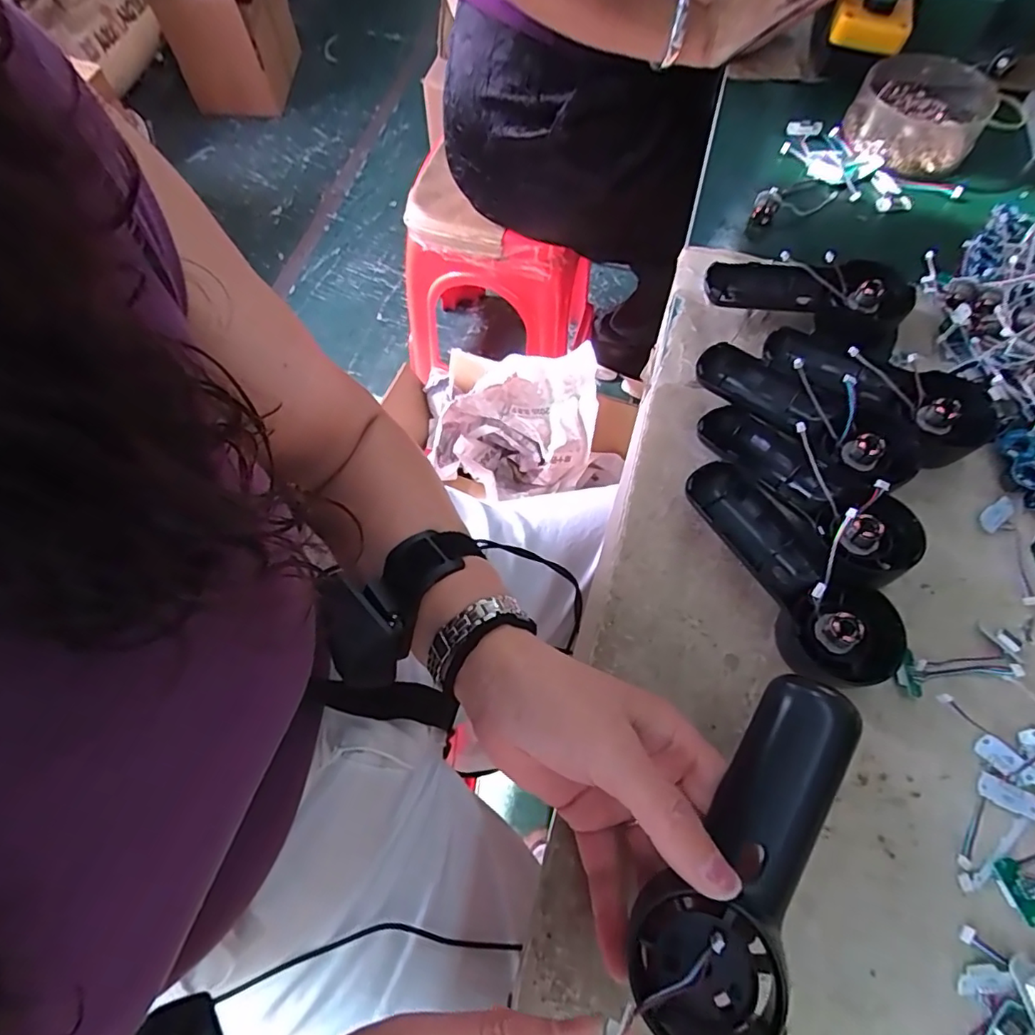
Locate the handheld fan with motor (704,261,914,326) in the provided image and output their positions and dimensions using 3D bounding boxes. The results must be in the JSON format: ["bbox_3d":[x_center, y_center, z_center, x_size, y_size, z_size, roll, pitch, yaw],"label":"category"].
[{"bbox_3d":[0.218,-0.172,0.430,0.146,0.031,0.045,7,66,5],"label":"handheld fan with motor"}]

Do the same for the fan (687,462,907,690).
[{"bbox_3d":[0.163,0.031,0.341,0.055,0.032,0.148,-30,68,-11],"label":"fan"}]

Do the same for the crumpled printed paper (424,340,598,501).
[{"bbox_3d":[-0.012,-0.164,0.883,0.264,0.162,0.175,5,66,1],"label":"crumpled printed paper"}]

